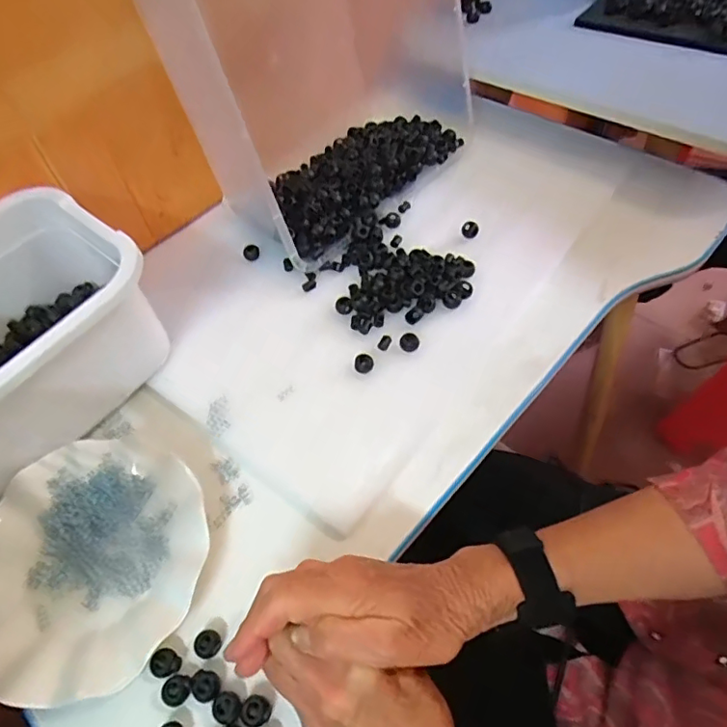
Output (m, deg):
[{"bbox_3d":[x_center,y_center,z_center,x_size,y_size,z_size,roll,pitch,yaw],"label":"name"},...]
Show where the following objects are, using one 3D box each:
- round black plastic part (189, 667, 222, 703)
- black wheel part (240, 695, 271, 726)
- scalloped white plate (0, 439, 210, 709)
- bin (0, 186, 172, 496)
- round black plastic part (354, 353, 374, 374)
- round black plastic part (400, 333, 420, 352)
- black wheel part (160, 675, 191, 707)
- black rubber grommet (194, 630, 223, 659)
[{"bbox_3d":[-0.104,0.211,0.356,0.019,0.005,0.018,-1,57,1],"label":"round black plastic part"},{"bbox_3d":[-0.068,0.220,0.345,0.018,0.006,0.017,-1,57,1],"label":"black wheel part"},{"bbox_3d":[-0.205,0.145,0.401,0.172,0.017,0.174,-1,57,1],"label":"scalloped white plate"},{"bbox_3d":[-0.306,-0.015,0.455,0.178,0.103,0.242,33,63,26],"label":"bin"},{"bbox_3d":[0.000,0.000,0.486,0.017,0.009,0.016,-1,57,1],"label":"round black plastic part"},{"bbox_3d":[0.042,-0.020,0.496,0.017,0.010,0.018,-1,57,1],"label":"round black plastic part"},{"bbox_3d":[-0.122,0.214,0.356,0.020,0.009,0.017,-11,57,-6],"label":"black wheel part"},{"bbox_3d":[-0.107,0.191,0.371,0.018,0.010,0.017,-1,57,1],"label":"black rubber grommet"}]

